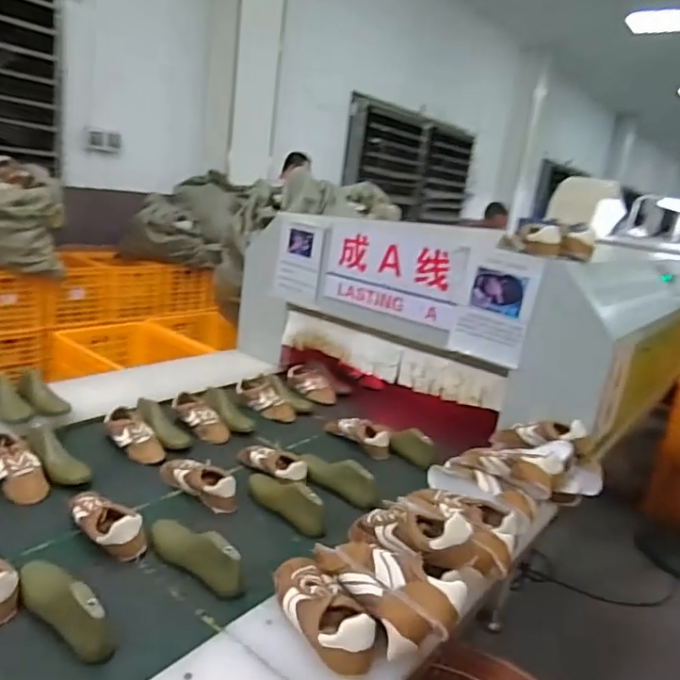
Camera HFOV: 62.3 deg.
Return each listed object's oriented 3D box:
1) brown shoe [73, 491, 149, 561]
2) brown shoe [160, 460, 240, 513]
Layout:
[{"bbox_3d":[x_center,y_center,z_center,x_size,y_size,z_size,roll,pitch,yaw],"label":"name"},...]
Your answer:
[{"bbox_3d":[-0.463,0.351,1.094,0.217,0.067,0.087,19,19,34],"label":"brown shoe"},{"bbox_3d":[-0.324,0.317,1.293,0.236,0.069,0.087,18,18,33],"label":"brown shoe"}]

